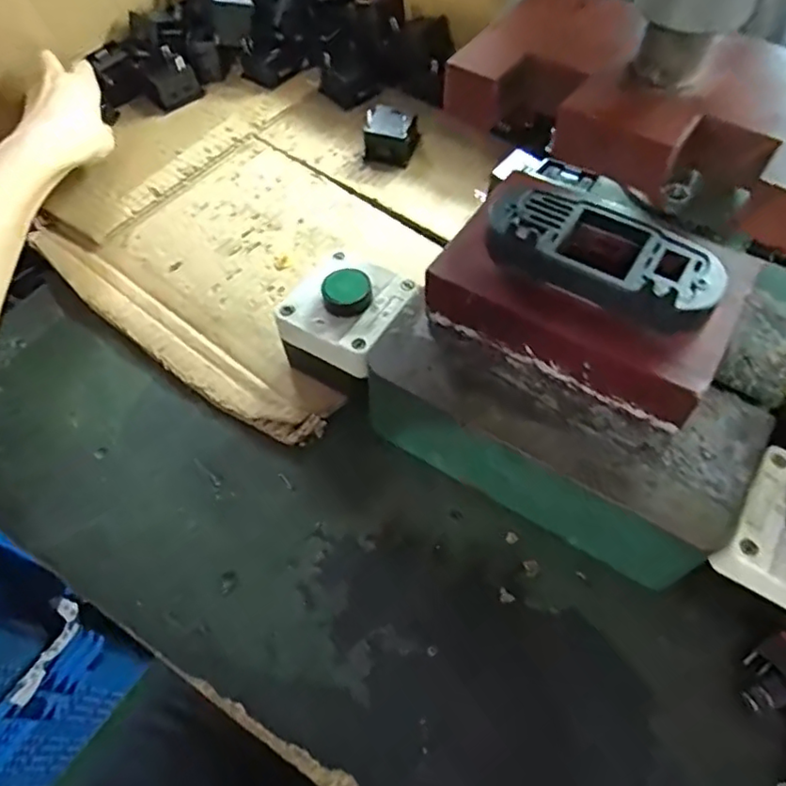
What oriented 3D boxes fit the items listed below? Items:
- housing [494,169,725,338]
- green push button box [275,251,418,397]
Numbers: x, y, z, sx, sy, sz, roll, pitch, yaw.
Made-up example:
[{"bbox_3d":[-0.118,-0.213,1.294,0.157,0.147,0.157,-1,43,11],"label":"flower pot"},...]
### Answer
[{"bbox_3d":[0.102,-0.071,0.299,0.113,0.022,0.055,21,61,14],"label":"housing"},{"bbox_3d":[-0.029,-0.041,0.374,0.068,0.060,0.077,30,64,19],"label":"green push button box"}]

